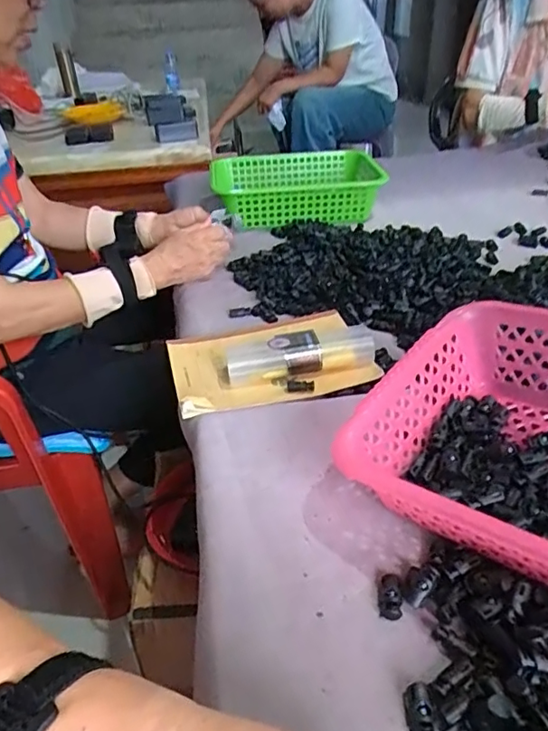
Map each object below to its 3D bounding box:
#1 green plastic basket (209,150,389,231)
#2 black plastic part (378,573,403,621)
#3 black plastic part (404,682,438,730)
[{"bbox_3d":[0.038,-0.330,0.996,0.294,0.072,0.214,-5,36,-3],"label":"green plastic basket"},{"bbox_3d":[0.075,0.150,0.354,0.014,0.010,0.026,4,36,9],"label":"black plastic part"},{"bbox_3d":[0.080,0.189,0.297,0.014,0.013,0.027,-4,36,-2],"label":"black plastic part"}]

